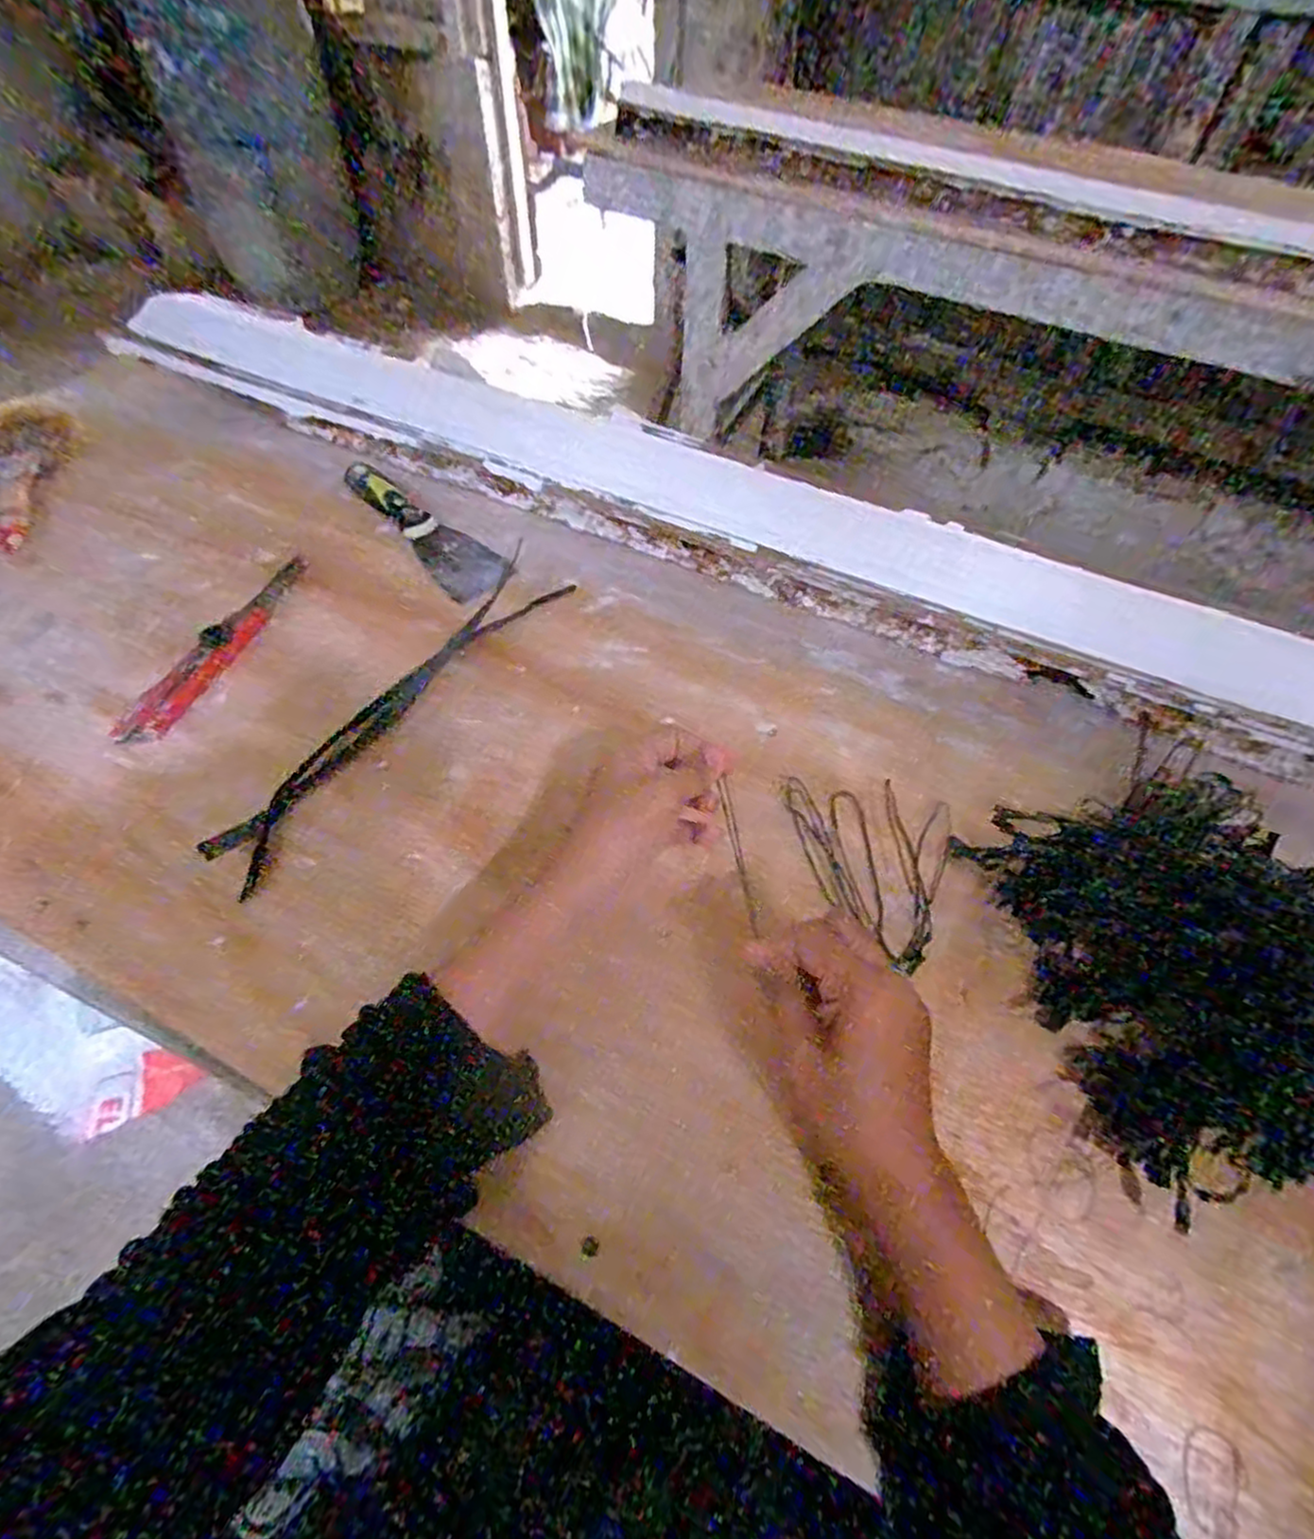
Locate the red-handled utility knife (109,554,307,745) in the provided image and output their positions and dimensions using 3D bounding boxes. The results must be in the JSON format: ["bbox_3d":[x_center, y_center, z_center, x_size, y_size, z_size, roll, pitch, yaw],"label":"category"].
[{"bbox_3d":[-0.310,-0.091,0.526,0.030,0.008,0.190,18,56,10],"label":"red-handled utility knife"}]

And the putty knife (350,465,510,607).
[{"bbox_3d":[-0.190,-0.205,0.613,0.055,0.024,0.179,-35,64,-24],"label":"putty knife"}]

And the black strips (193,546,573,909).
[{"bbox_3d":[-0.174,-0.052,0.508,0.054,0.007,0.317,29,59,16],"label":"black strips"}]

